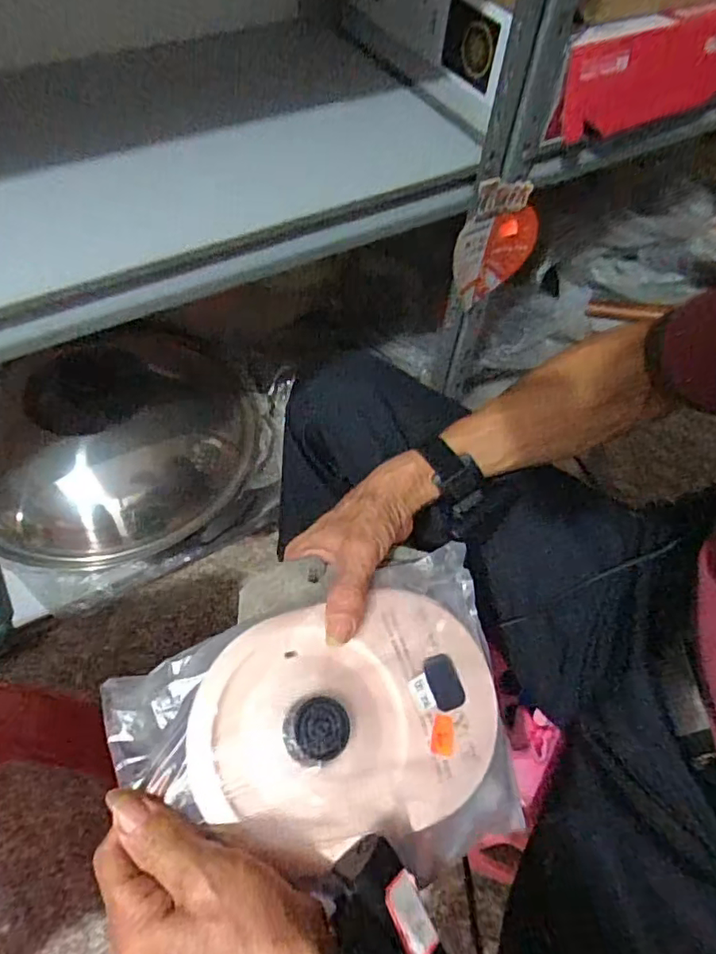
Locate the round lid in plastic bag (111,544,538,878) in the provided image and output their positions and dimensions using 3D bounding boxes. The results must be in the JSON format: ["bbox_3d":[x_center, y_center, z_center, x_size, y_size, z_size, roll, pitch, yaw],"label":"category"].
[{"bbox_3d":[-0.012,0.159,0.358,0.245,0.044,0.181,-8,66,-27],"label":"round lid in plastic bag"}]

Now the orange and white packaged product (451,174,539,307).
[{"bbox_3d":[0.171,-0.290,0.707,0.126,0.157,0.008,-26,62,-19],"label":"orange and white packaged product"}]

